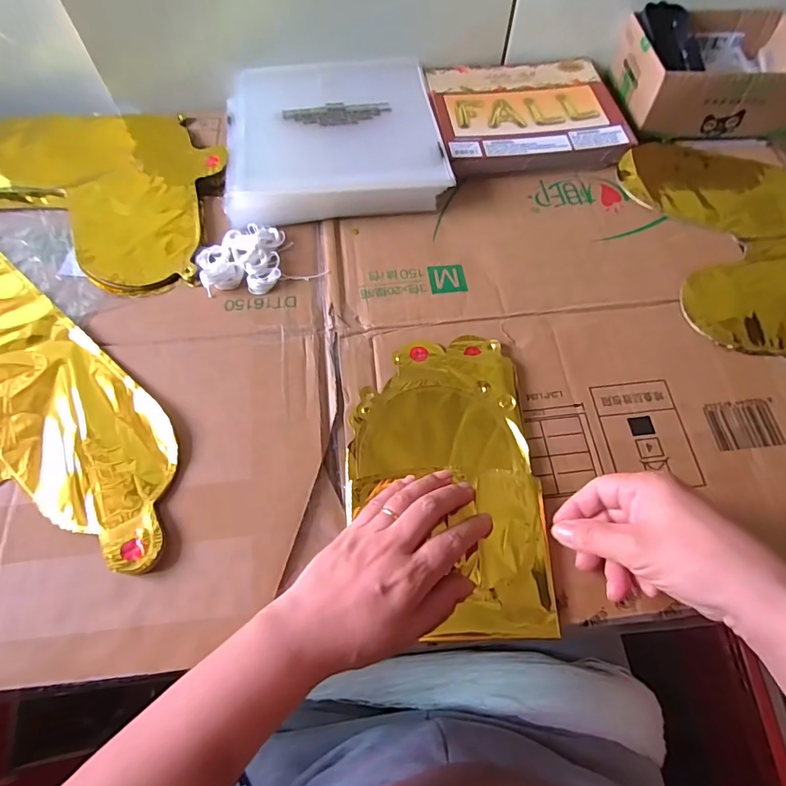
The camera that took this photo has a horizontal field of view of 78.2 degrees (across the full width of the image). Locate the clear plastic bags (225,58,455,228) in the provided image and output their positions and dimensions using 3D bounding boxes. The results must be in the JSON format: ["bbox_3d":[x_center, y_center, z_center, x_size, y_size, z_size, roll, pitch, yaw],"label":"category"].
[{"bbox_3d":[-0.065,-0.283,0.520,0.218,0.031,0.234,-8,63,-4],"label":"clear plastic bags"}]

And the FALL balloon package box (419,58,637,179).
[{"bbox_3d":[0.146,-0.321,0.551,0.199,0.025,0.186,-7,63,-4],"label":"FALL balloon package box"}]

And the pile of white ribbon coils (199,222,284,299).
[{"bbox_3d":[-0.143,-0.126,0.449,0.077,0.018,0.073,-1,63,-1],"label":"pile of white ribbon coils"}]

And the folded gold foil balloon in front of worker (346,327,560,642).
[{"bbox_3d":[0.037,0.061,0.367,0.139,0.015,0.224,-4,63,-2],"label":"folded gold foil balloon in front of worker"}]

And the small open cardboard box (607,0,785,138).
[{"bbox_3d":[0.353,-0.354,0.535,0.183,0.069,0.144,-1,63,-1],"label":"small open cardboard box"}]

